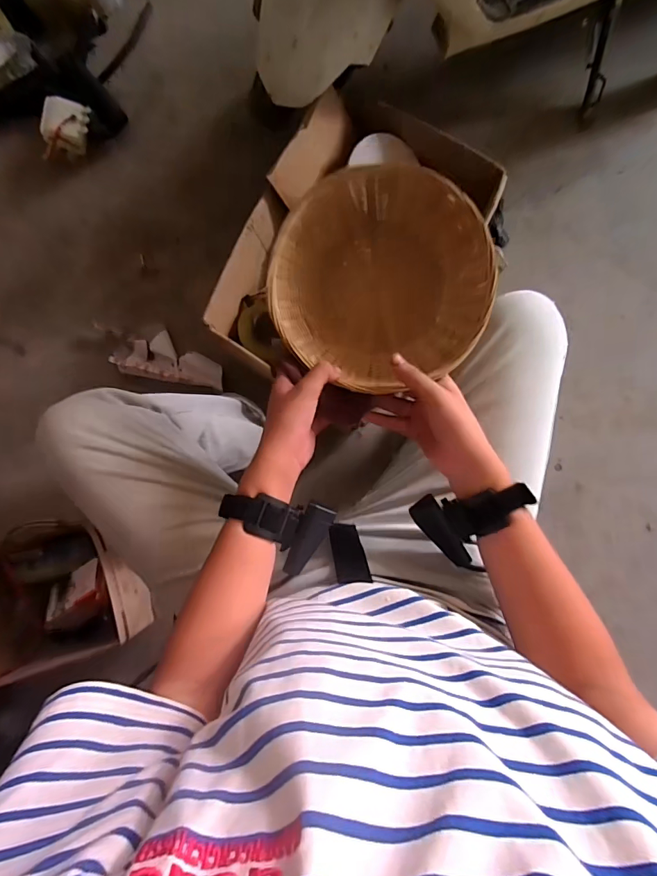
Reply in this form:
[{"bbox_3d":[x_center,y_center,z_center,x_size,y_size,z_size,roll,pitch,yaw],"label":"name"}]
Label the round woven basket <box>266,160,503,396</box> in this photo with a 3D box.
[{"bbox_3d":[0.050,-0.159,0.445,0.208,0.080,0.212,0,86,3],"label":"round woven basket"}]

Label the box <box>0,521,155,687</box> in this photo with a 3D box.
[{"bbox_3d":[-0.546,0.323,0.860,0.324,0.140,0.234,-19,85,2],"label":"box"}]

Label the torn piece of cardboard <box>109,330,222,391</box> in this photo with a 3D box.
[{"bbox_3d":[-0.365,-0.183,0.986,0.261,0.036,0.113,11,87,4],"label":"torn piece of cardboard"}]

